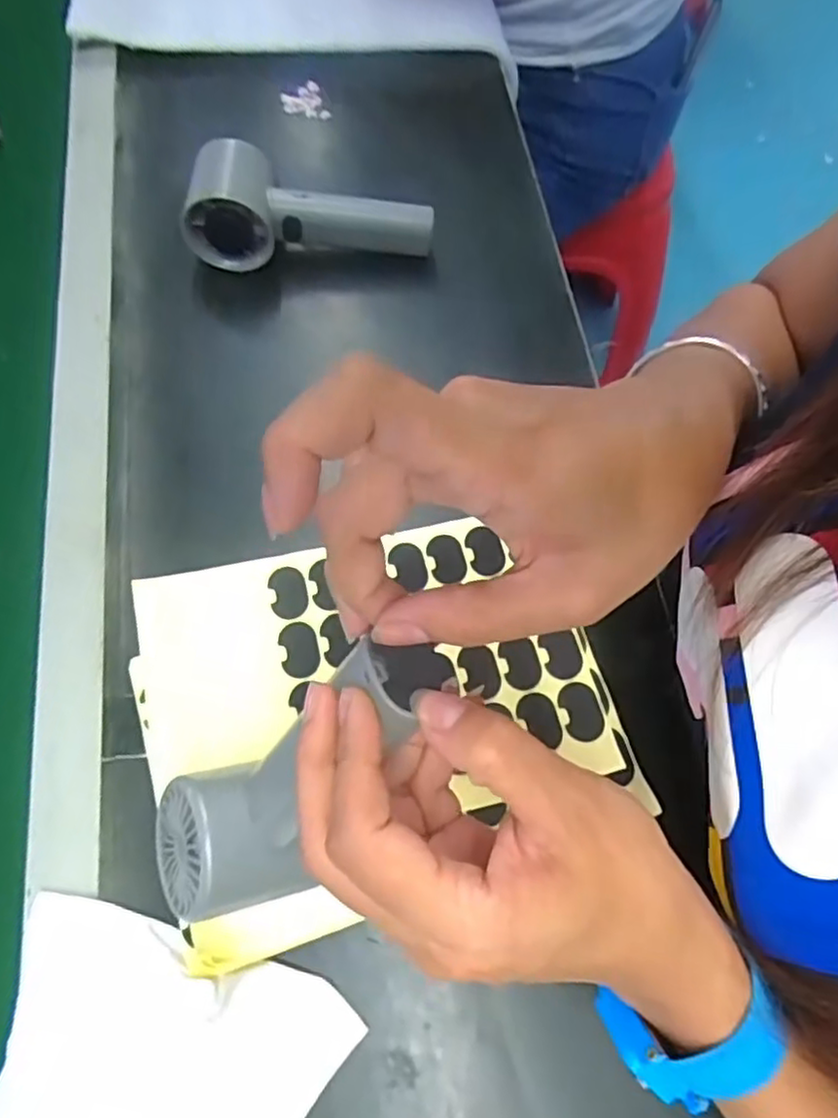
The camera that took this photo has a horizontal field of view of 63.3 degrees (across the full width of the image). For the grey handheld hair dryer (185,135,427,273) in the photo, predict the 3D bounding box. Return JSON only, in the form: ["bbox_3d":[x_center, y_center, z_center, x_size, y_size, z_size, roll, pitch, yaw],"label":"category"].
[{"bbox_3d":[-0.073,-0.229,0.446,0.155,0.058,0.053,-5,68,-2],"label":"grey handheld hair dryer"}]

